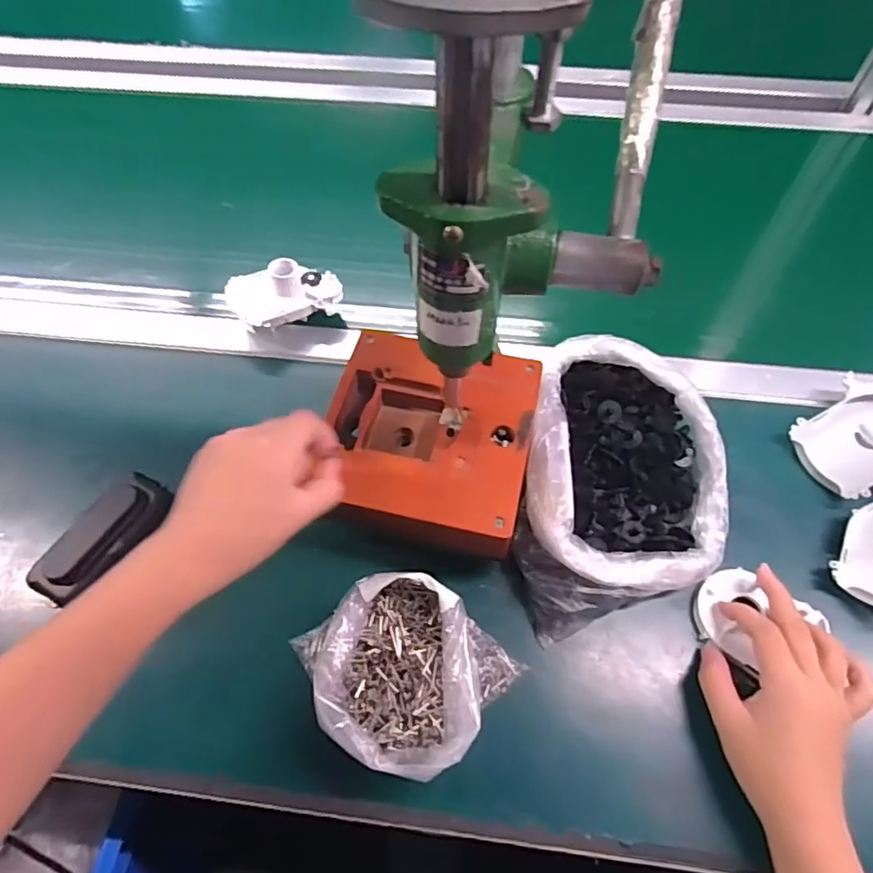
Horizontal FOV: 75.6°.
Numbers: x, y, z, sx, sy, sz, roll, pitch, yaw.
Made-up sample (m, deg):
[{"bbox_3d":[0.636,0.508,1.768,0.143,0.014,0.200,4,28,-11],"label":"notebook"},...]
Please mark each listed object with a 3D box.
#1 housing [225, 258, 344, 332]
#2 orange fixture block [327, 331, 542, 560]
[{"bbox_3d":[-0.143,-0.135,0.532,0.103,0.035,0.052,-17,61,-10],"label":"housing"},{"bbox_3d":[-0.004,0.006,0.439,0.149,0.067,0.142,12,60,7],"label":"orange fixture block"}]

